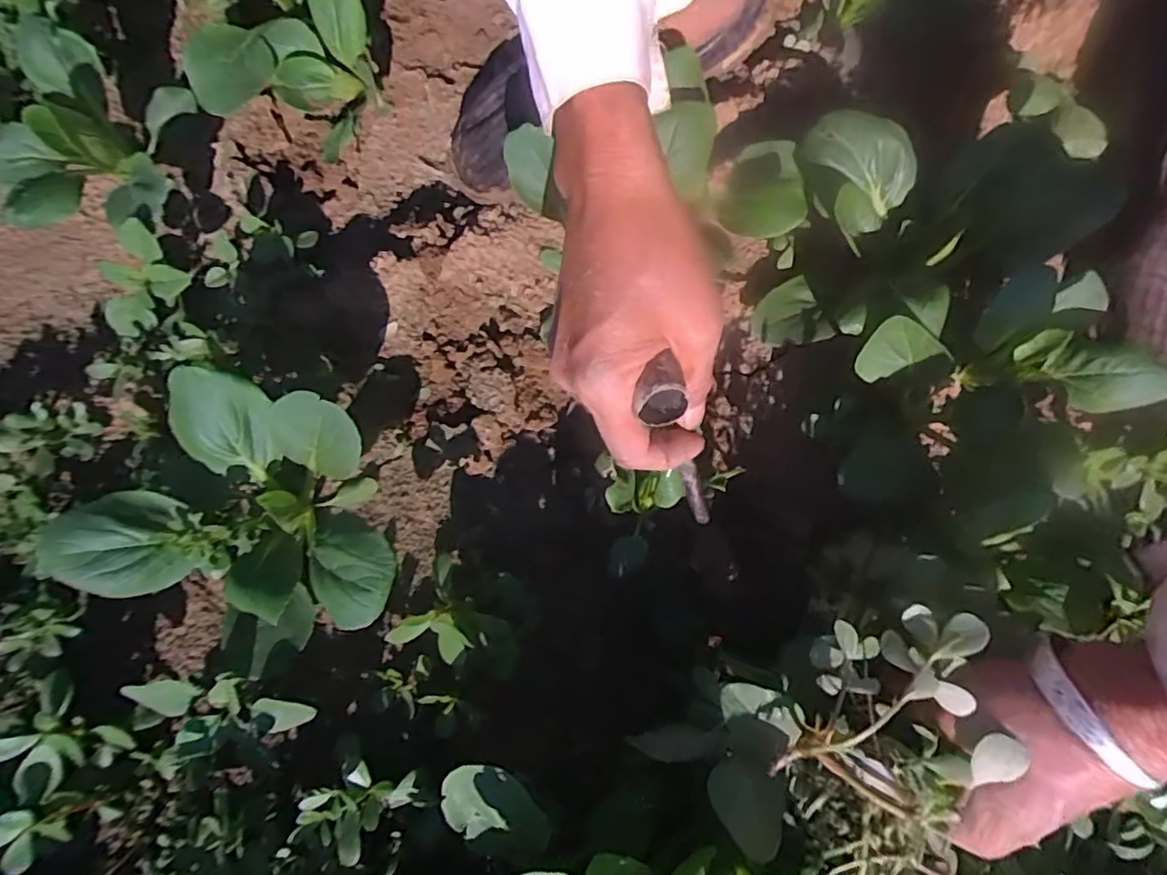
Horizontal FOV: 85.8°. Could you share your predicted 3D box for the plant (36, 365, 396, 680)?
[{"bbox_3d":[-0.180,0.052,0.345,0.146,0.100,0.138,0,81,1],"label":"plant"}]

